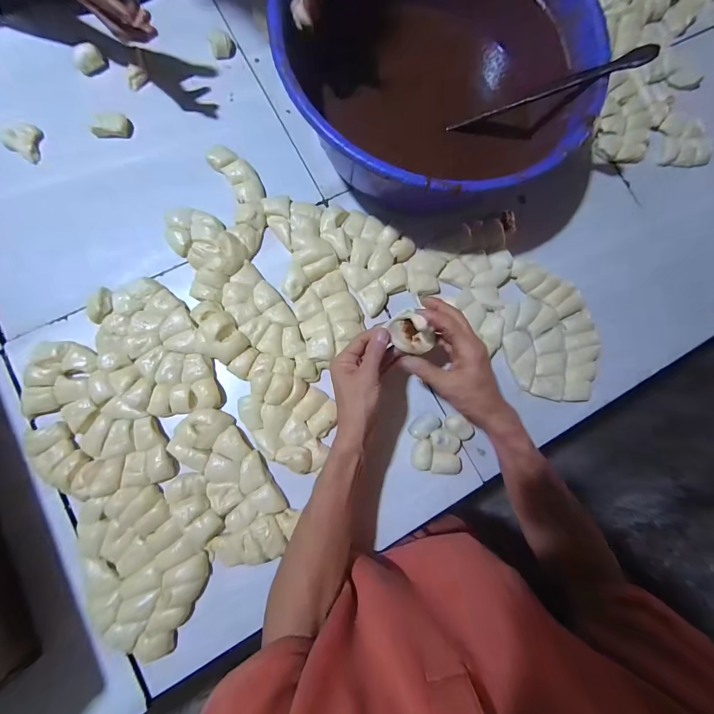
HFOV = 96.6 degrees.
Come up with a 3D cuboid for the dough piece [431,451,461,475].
[{"bbox_3d":[0.126,0.149,0.444,0.042,0.012,0.032,5,82,-5],"label":"dough piece"}]

